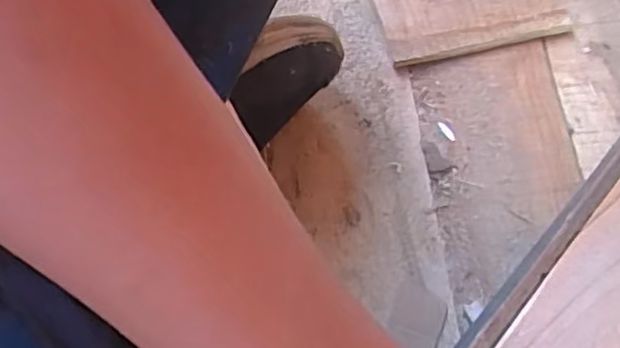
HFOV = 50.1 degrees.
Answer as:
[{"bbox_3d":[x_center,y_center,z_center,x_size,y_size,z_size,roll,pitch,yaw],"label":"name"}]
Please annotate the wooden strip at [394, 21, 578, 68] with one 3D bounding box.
[{"bbox_3d":[0.112,-0.082,0.419,0.118,0.009,0.007,-12,64,-4],"label":"wooden strip"}]

